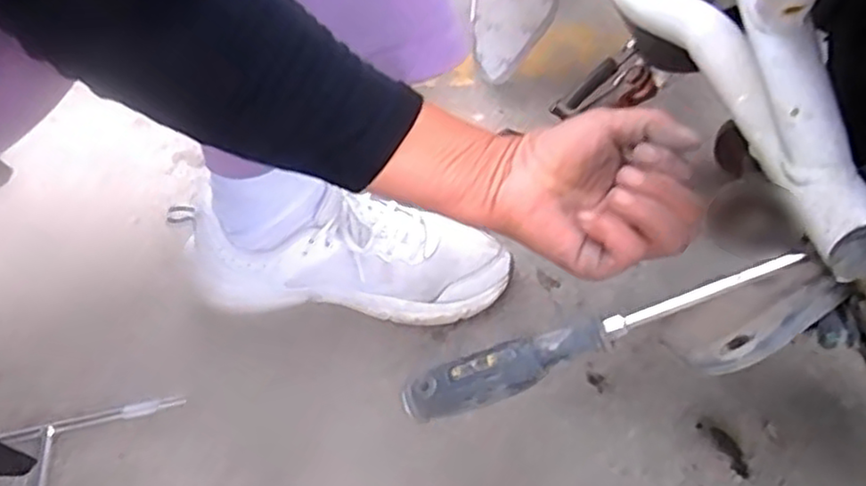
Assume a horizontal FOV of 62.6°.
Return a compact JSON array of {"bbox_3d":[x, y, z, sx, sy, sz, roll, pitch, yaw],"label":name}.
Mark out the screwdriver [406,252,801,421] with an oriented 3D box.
[{"bbox_3d":[0.075,0.047,0.354,0.199,0.020,0.020,-24,44,13],"label":"screwdriver"}]

